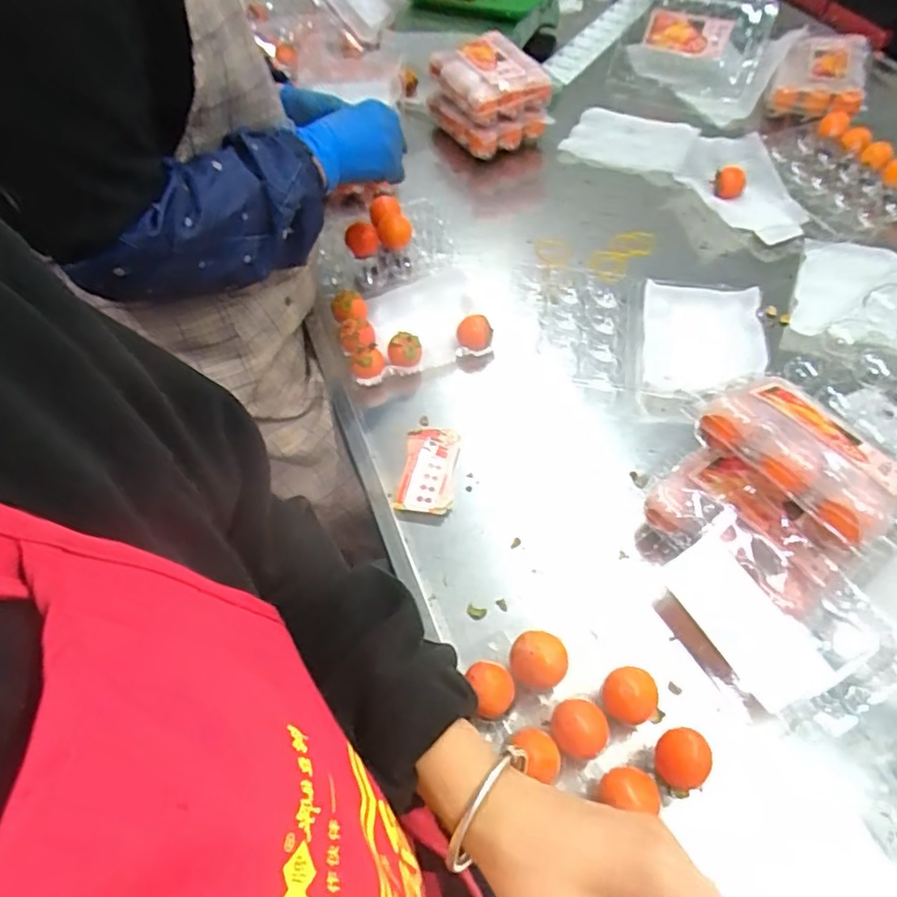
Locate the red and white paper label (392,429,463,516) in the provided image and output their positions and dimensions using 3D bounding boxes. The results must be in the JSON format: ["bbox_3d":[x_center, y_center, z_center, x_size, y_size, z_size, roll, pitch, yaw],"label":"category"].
[{"bbox_3d":[-0.020,0.025,0.674,0.058,0.020,0.103,6,57,8],"label":"red and white paper label"}]

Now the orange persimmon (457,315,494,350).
[{"bbox_3d":[0.032,-0.141,0.760,0.042,0.030,0.041,-4,57,1],"label":"orange persimmon"}]

